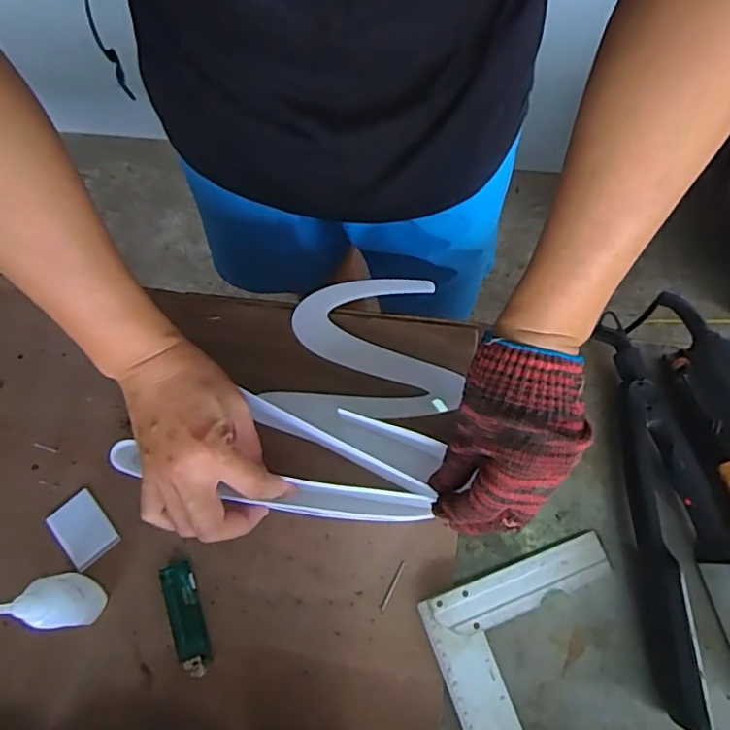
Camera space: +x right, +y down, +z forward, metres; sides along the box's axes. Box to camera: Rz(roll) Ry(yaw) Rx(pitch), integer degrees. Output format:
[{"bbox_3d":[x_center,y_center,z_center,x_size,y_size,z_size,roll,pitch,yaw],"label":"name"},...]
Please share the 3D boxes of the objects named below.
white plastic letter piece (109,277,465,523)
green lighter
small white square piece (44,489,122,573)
[{"bbox_3d":[-0.050,0.010,0.471,0.245,0.041,0.214,12,74,5],"label":"white plastic letter piece"},{"bbox_3d":[-0.137,0.192,0.431,0.026,0.015,0.080,-19,70,-3],"label":"green lighter"},{"bbox_3d":[-0.229,0.132,0.459,0.038,0.005,0.055,-39,73,-11],"label":"small white square piece"}]

